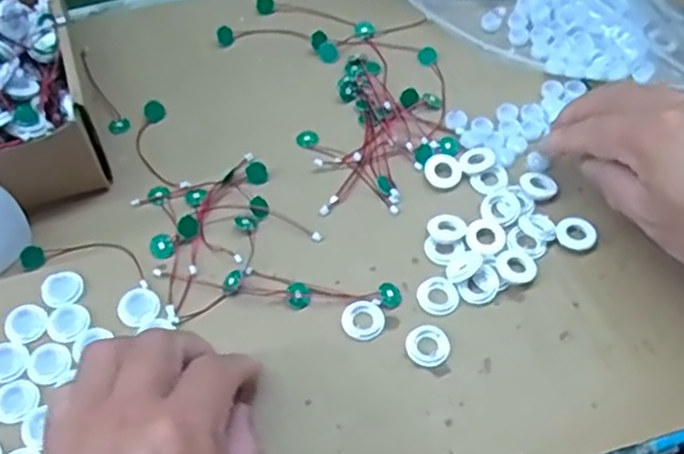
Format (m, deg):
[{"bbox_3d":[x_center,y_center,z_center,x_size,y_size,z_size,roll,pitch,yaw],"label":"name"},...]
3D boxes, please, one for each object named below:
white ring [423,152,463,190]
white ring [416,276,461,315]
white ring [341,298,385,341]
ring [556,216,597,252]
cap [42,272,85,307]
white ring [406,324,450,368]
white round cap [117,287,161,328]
[{"bbox_3d":[0.064,-0.036,0.447,0.022,0.005,0.025,-11,57,-7],"label":"white ring"},{"bbox_3d":[0.055,0.038,0.402,0.023,0.004,0.023,0,56,0],"label":"white ring"},{"bbox_3d":[0.012,0.052,0.394,0.023,0.005,0.023,0,56,0],"label":"white ring"},{"bbox_3d":[0.138,0.004,0.419,0.023,0.004,0.023,0,56,0],"label":"ring"},{"bbox_3d":[-0.161,0.034,0.408,0.022,0.004,0.023,0,56,0],"label":"cap"},{"bbox_3d":[0.047,0.064,0.385,0.023,0.004,0.023,2,56,2],"label":"white ring"},{"bbox_3d":[-0.114,0.045,0.402,0.023,0.004,0.025,0,56,0],"label":"white round cap"}]

